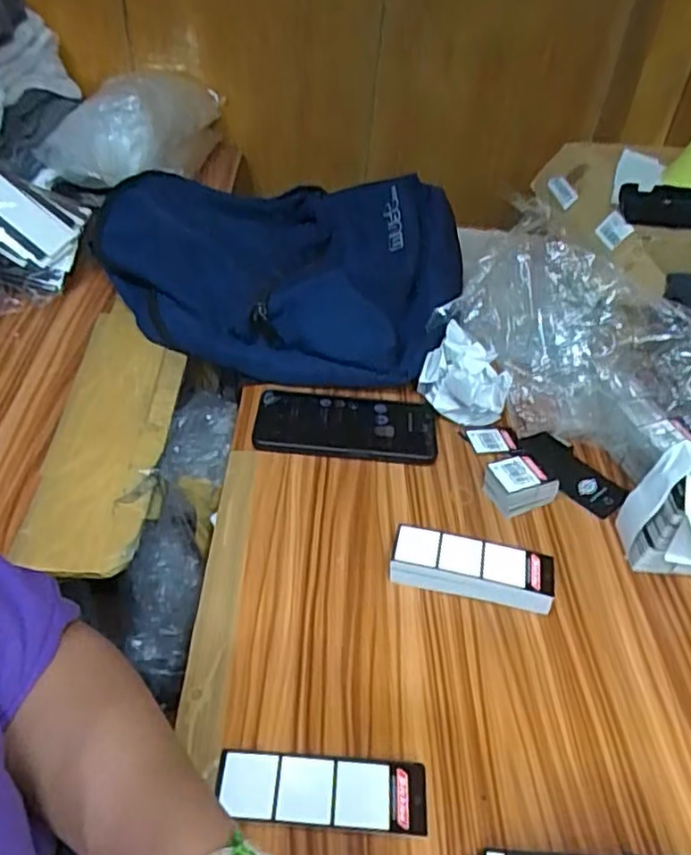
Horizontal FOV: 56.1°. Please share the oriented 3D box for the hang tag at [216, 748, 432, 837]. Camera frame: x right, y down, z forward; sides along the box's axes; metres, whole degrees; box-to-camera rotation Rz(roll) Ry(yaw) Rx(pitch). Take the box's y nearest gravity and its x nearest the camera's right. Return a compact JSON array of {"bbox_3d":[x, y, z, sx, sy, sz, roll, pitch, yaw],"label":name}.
[{"bbox_3d":[-0.013,0.209,0.373,0.118,0.004,0.038,6,39,-3],"label":"hang tag"}]

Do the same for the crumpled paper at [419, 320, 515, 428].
[{"bbox_3d":[0.113,-0.047,0.625,0.080,0.085,0.085,11,41,6],"label":"crumpled paper"}]

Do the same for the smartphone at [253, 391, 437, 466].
[{"bbox_3d":[0.001,-0.002,0.618,0.169,0.015,0.085,6,41,0],"label":"smartphone"}]

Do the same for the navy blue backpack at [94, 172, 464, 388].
[{"bbox_3d":[-0.087,-0.195,0.739,0.413,0.114,0.310,14,42,8],"label":"navy blue backpack"}]

